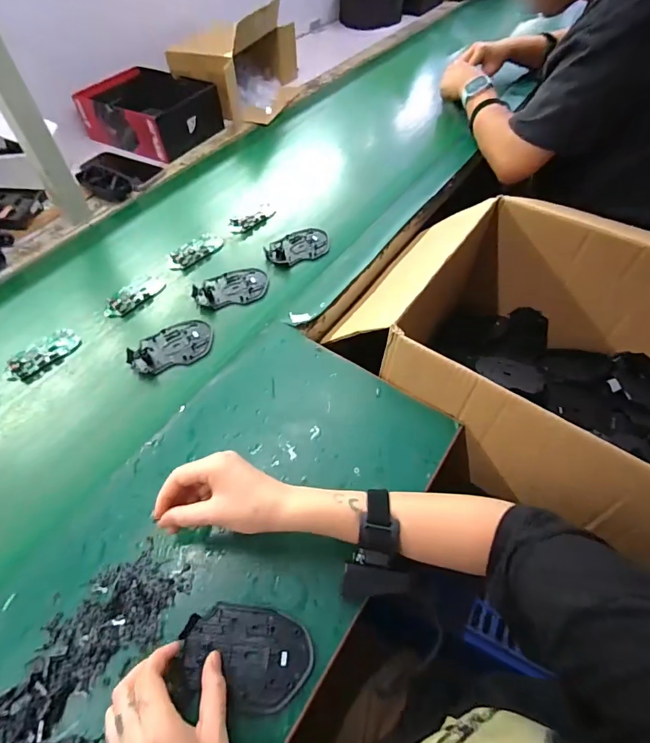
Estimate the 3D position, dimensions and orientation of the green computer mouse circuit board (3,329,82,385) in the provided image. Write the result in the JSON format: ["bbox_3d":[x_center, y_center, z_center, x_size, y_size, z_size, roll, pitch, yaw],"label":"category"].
[{"bbox_3d":[-0.386,-0.023,0.573,0.047,0.013,0.099,36,62,23],"label":"green computer mouse circuit board"}]

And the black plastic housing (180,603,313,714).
[{"bbox_3d":[-0.071,0.254,0.376,0.112,0.008,0.074,9,62,2],"label":"black plastic housing"}]

